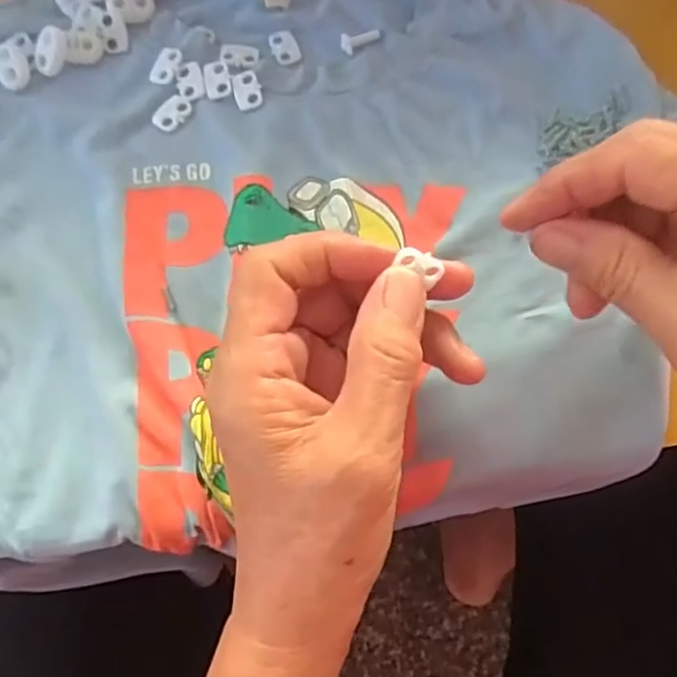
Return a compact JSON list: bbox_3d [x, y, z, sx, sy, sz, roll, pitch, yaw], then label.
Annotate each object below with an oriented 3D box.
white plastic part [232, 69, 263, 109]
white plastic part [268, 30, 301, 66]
[{"bbox_3d":[-0.043,-0.117,0.305,0.012,0.004,0.020,-14,74,-4],"label":"white plastic part"},{"bbox_3d":[-0.026,-0.141,0.314,0.013,0.004,0.020,-20,74,-6],"label":"white plastic part"}]

